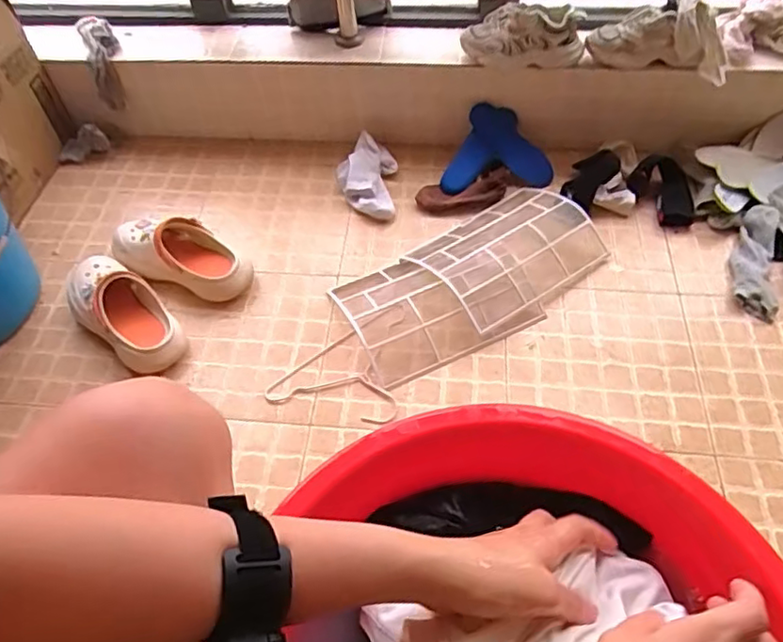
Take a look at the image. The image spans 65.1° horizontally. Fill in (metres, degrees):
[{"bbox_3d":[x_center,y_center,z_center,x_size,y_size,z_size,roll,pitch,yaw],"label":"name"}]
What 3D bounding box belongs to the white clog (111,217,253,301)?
[{"bbox_3d":[-0.379,-0.125,1.114,0.247,0.094,0.110,13,55,11],"label":"white clog"}]

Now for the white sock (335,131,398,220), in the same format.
[{"bbox_3d":[-0.053,-0.297,1.258,0.121,0.057,0.196,1,54,4],"label":"white sock"}]

